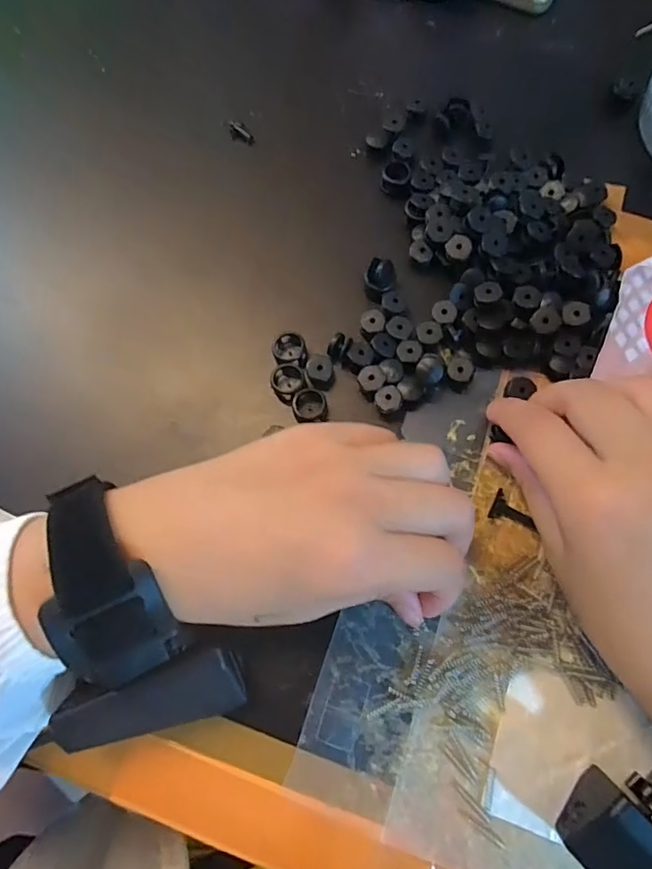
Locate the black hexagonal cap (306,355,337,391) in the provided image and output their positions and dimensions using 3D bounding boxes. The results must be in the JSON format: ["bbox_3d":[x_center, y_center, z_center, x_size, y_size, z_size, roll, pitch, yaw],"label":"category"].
[{"bbox_3d":[-0.002,-0.031,0.256,0.015,0.018,0.015,-3,74,0],"label":"black hexagonal cap"}]

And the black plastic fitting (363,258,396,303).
[{"bbox_3d":[0.029,-0.081,0.262,0.013,0.021,0.015,31,77,9],"label":"black plastic fitting"}]

